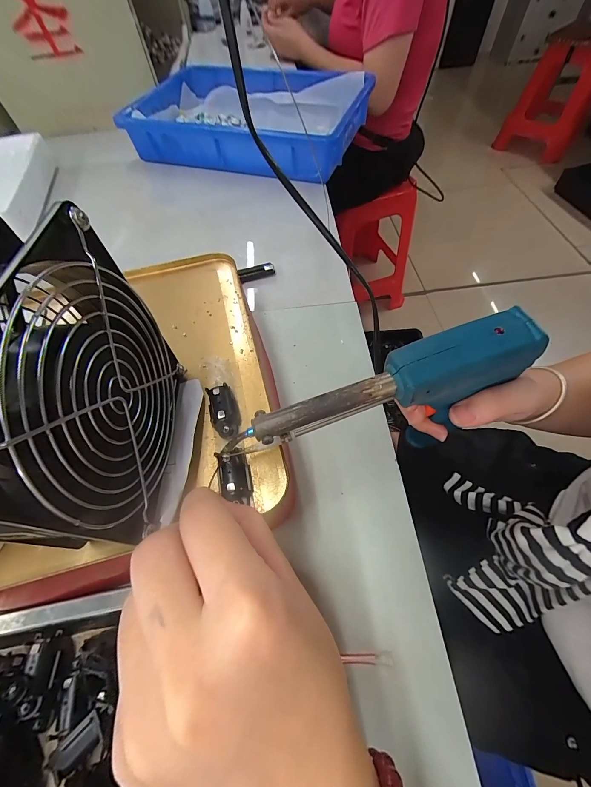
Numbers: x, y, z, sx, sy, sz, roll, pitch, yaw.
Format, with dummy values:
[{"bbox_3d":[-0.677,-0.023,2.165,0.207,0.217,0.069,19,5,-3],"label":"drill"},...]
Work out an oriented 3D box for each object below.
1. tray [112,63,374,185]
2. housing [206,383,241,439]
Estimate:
[{"bbox_3d":[-0.075,-0.470,0.515,0.357,0.064,0.249,15,62,11],"label":"tray"},{"bbox_3d":[-0.046,0.011,0.193,0.017,0.011,0.035,-15,74,-6],"label":"housing"}]

